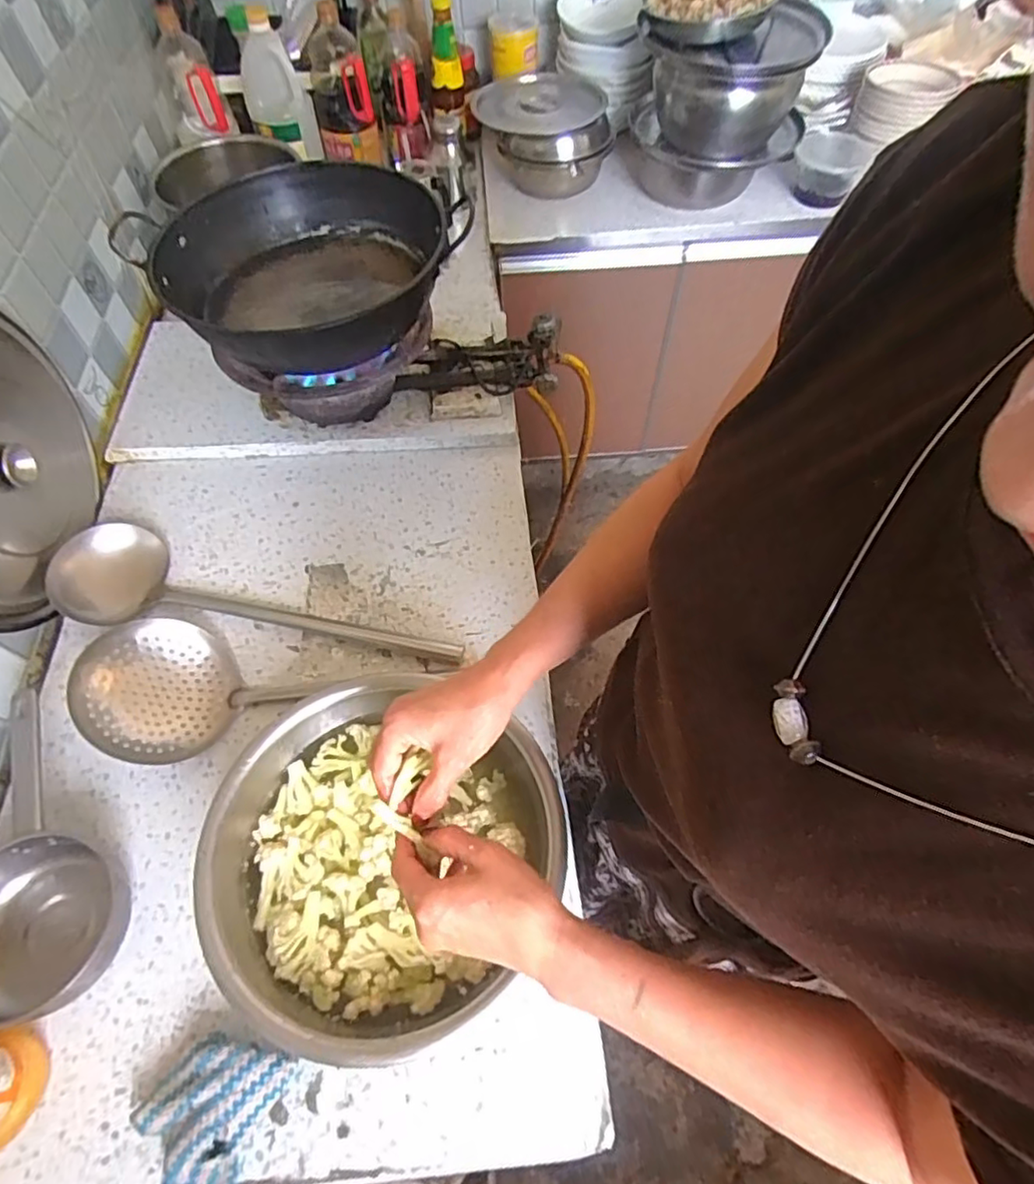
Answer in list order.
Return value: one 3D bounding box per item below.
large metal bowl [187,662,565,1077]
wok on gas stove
[{"bbox_3d":[-0.126,0.246,0.588,0.295,0.117,0.292,-1,58,1],"label":"large metal bowl"},{"bbox_3d":[-0.261,-0.415,0.805,0.345,0.109,0.338,-1,58,1],"label":"wok on gas stove"}]

